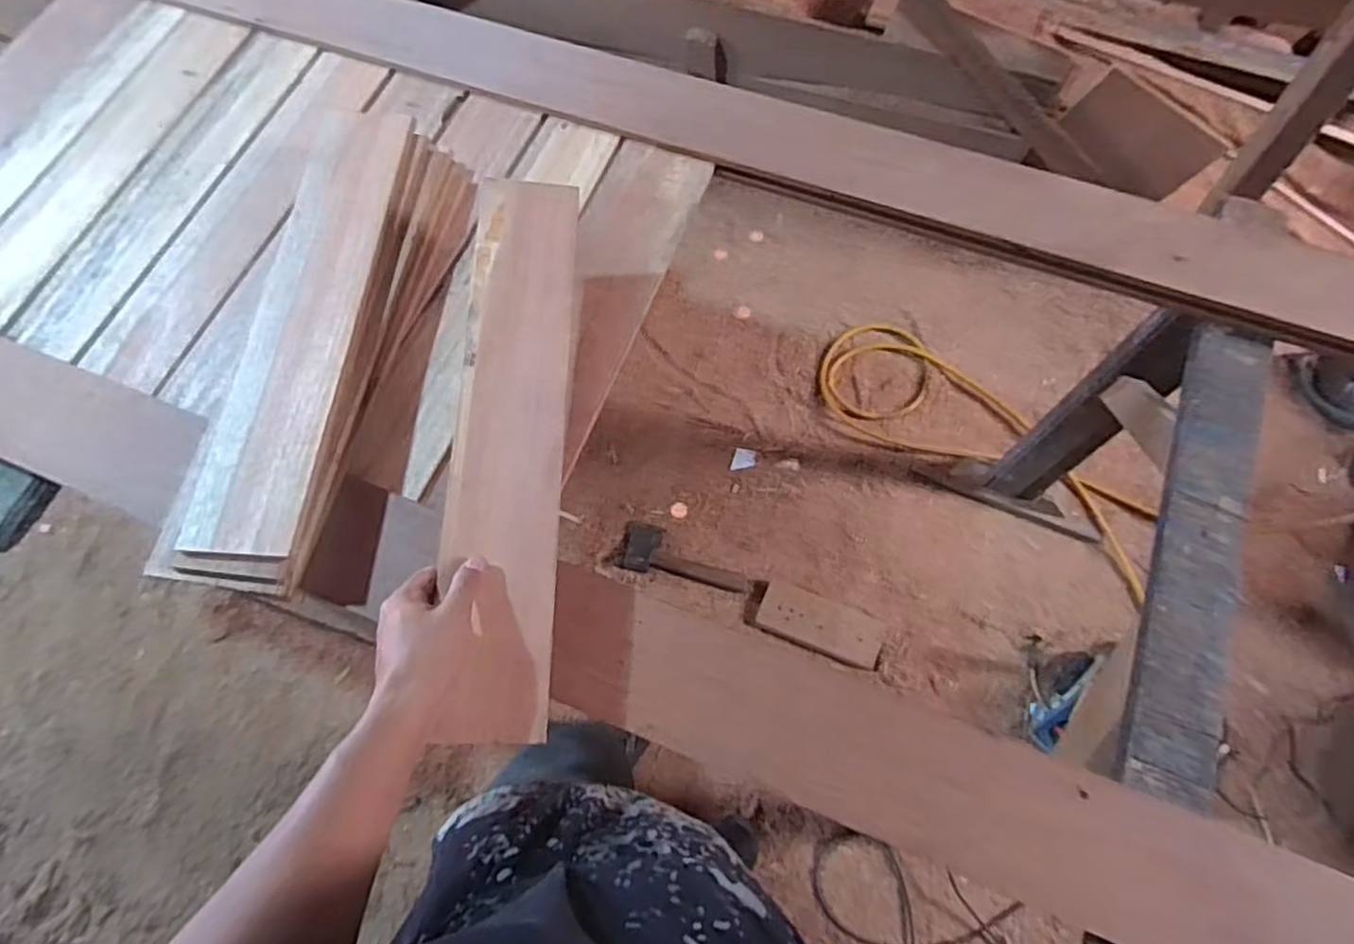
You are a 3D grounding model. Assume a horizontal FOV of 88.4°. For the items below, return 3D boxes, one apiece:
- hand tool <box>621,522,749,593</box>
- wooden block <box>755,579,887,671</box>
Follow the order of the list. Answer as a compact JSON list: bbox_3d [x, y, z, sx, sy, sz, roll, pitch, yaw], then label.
[{"bbox_3d":[0.021,0.182,1.507,0.274,0.047,0.100,10,70,6],"label":"hand tool"},{"bbox_3d":[0.297,0.320,1.450,0.253,0.035,0.104,18,71,22],"label":"wooden block"}]

